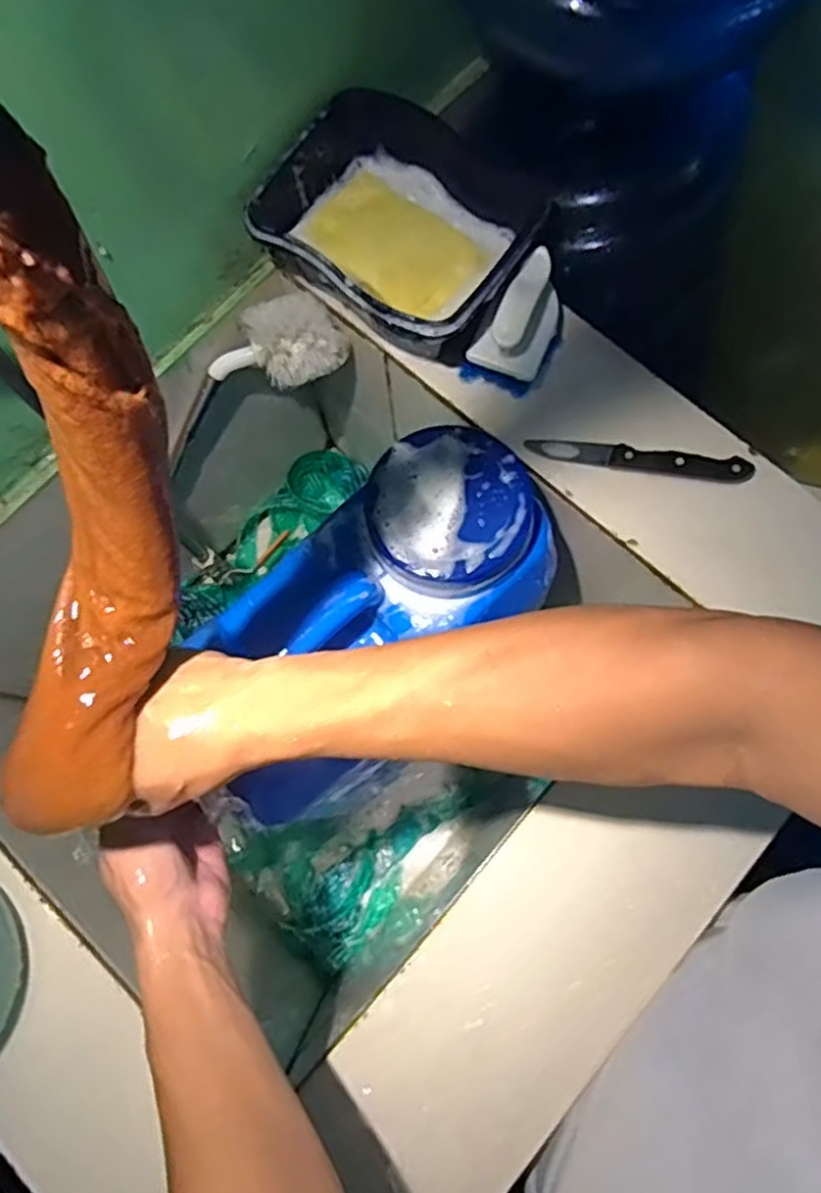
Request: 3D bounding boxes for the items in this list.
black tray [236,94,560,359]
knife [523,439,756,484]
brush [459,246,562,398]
[{"bbox_3d":[-0.006,-0.290,0.576,0.199,0.073,0.167,32,79,8],"label":"black tray"},{"bbox_3d":[0.181,-0.109,0.564,0.173,0.011,0.021,8,77,3],"label":"knife"},{"bbox_3d":[0.092,-0.214,0.569,0.058,0.066,0.097,34,79,9],"label":"brush"}]

